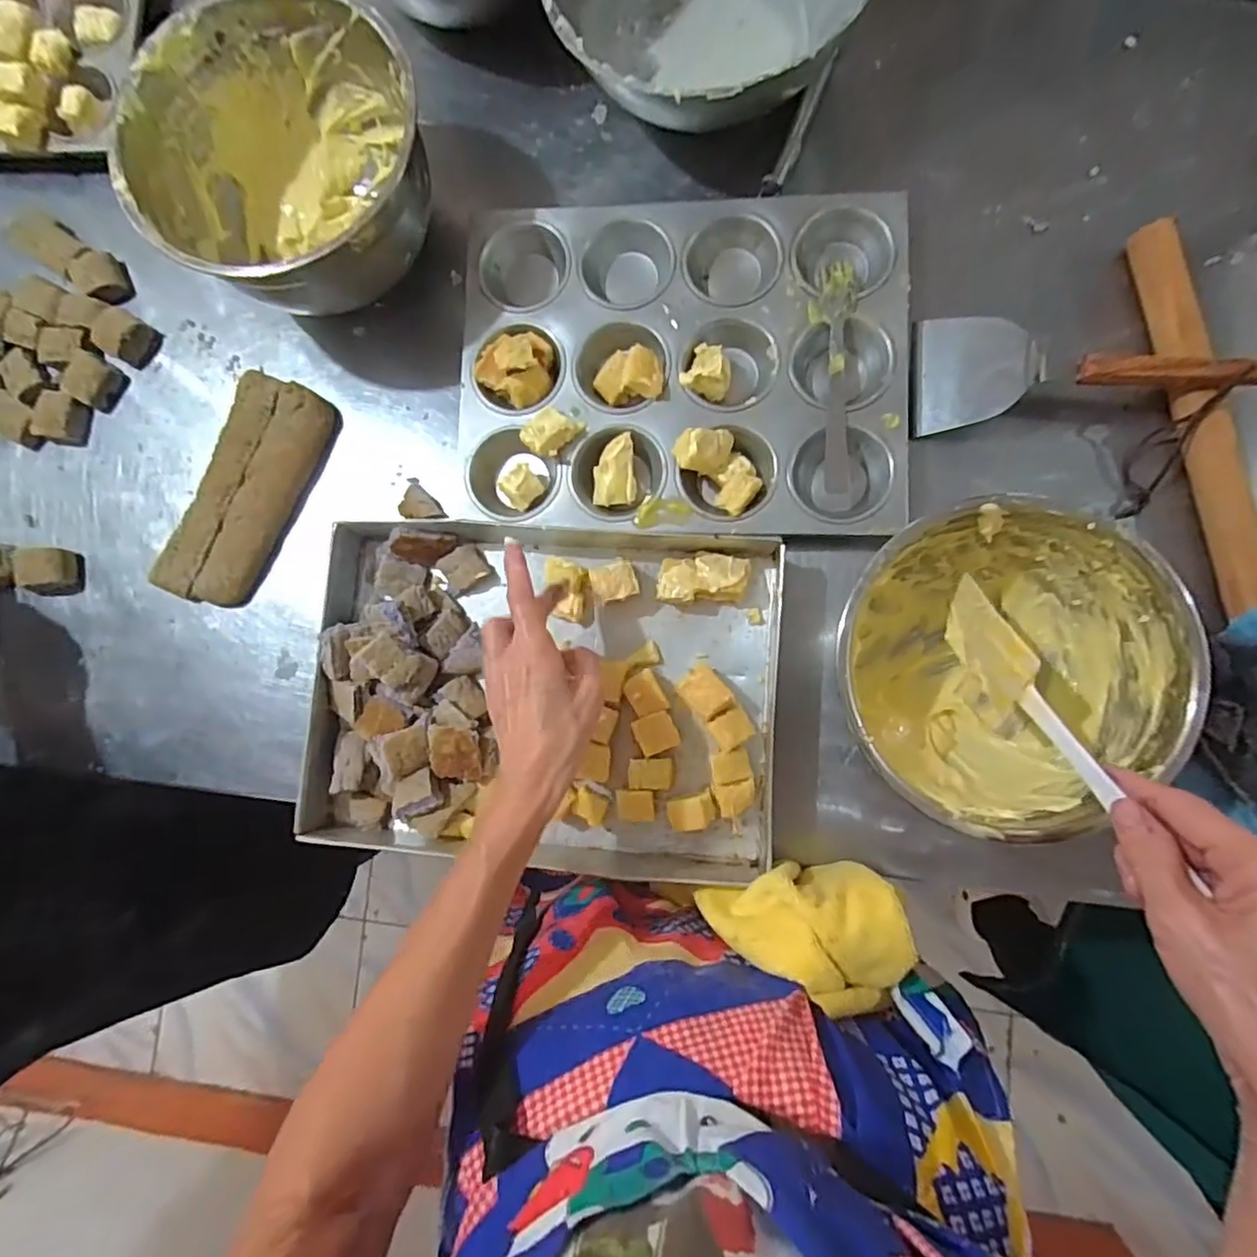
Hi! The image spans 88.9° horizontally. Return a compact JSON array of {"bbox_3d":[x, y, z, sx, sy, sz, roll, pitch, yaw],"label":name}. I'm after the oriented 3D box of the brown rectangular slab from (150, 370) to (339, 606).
[{"bbox_3d":[-0.314,-0.111,0.525,0.077,0.024,0.190,25,87,9],"label":"brown rectangular slab"}]

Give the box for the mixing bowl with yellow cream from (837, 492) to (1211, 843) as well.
[{"bbox_3d":[0.225,0.025,0.406,0.185,0.094,0.183,-1,83,7],"label":"mixing bowl with yellow cream"}]

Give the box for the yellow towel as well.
[{"bbox_3d":[0.109,0.178,0.399,0.124,0.072,0.077,16,85,8],"label":"yellow towel"}]

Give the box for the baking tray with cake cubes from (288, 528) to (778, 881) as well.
[{"bbox_3d":[-0.062,0.051,0.474,0.339,0.055,0.243,2,84,7],"label":"baking tray with cake cubes"}]

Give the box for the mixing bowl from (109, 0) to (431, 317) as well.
[{"bbox_3d":[-0.246,-0.339,0.476,0.199,0.103,0.182,-1,83,7],"label":"mixing bowl"}]

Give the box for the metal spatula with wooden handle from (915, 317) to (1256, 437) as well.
[{"bbox_3d":[0.320,-0.185,0.455,0.213,0.042,0.087,4,84,7],"label":"metal spatula with wooden handle"}]

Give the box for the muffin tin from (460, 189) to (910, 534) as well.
[{"bbox_3d":[0.036,-0.199,0.483,0.329,0.031,0.247,2,84,7],"label":"muffin tin"}]

